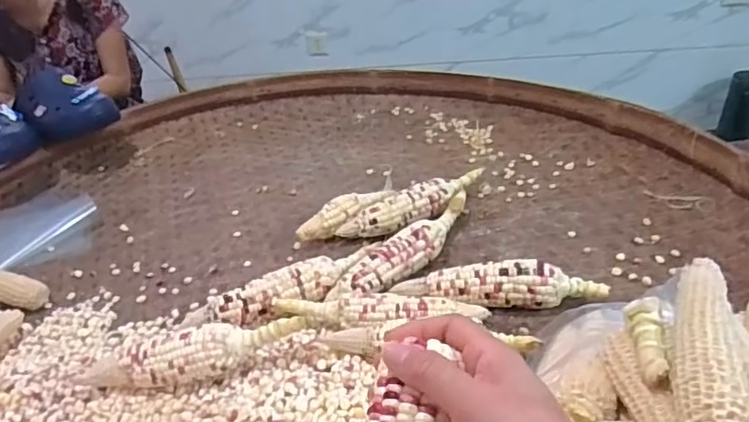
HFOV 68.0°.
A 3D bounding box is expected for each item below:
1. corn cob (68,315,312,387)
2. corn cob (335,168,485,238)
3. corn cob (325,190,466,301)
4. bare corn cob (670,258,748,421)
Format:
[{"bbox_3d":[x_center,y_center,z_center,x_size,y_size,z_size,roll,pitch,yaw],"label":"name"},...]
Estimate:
[{"bbox_3d":[-0.181,0.146,0.550,0.229,0.057,0.047,-7,31,0],"label":"corn cob"},{"bbox_3d":[0.058,-0.004,0.765,0.219,0.050,0.041,-19,33,-19],"label":"corn cob"},{"bbox_3d":[0.046,0.038,0.681,0.247,0.038,0.057,-29,37,-32],"label":"corn cob"},{"bbox_3d":[0.210,0.086,0.355,0.037,0.030,0.143,7,34,23],"label":"bare corn cob"}]

